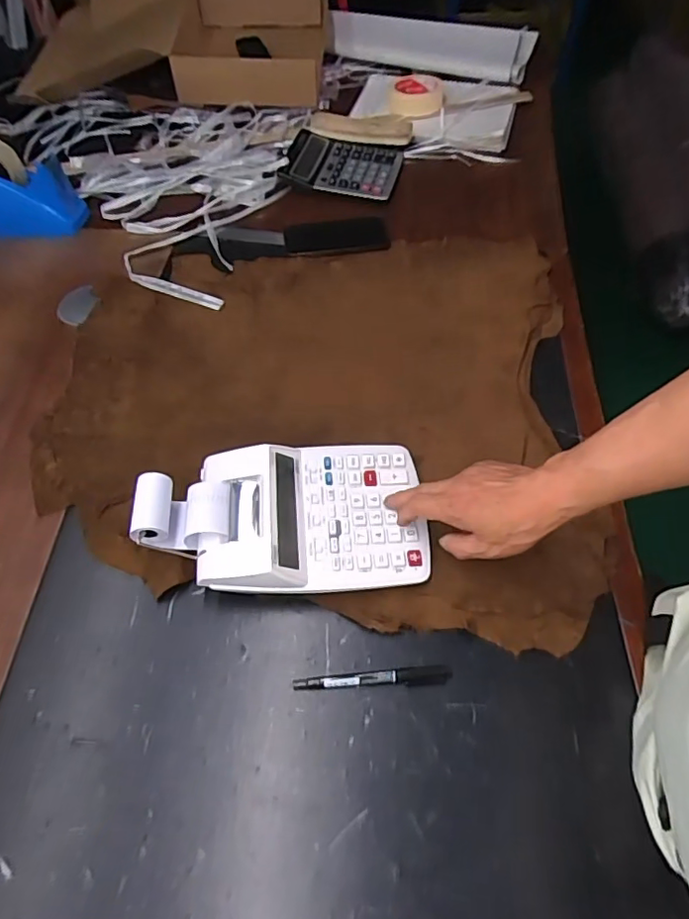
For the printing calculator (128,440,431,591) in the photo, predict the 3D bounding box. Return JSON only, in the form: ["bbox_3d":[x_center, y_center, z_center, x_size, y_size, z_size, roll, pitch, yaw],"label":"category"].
[{"bbox_3d":[-0.058,0.049,0.550,0.269,0.057,0.155,-6,56,-3],"label":"printing calculator"}]

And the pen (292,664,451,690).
[{"bbox_3d":[0.025,0.195,0.500,0.139,0.010,0.013,-5,56,-2],"label":"pen"}]

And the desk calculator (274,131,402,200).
[{"bbox_3d":[-0.002,-0.498,0.937,0.181,0.029,0.140,9,56,8],"label":"desk calculator"}]

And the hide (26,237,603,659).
[{"bbox_3d":[-0.040,-0.093,0.681,0.621,0.023,0.577,2,56,3],"label":"hide"}]

